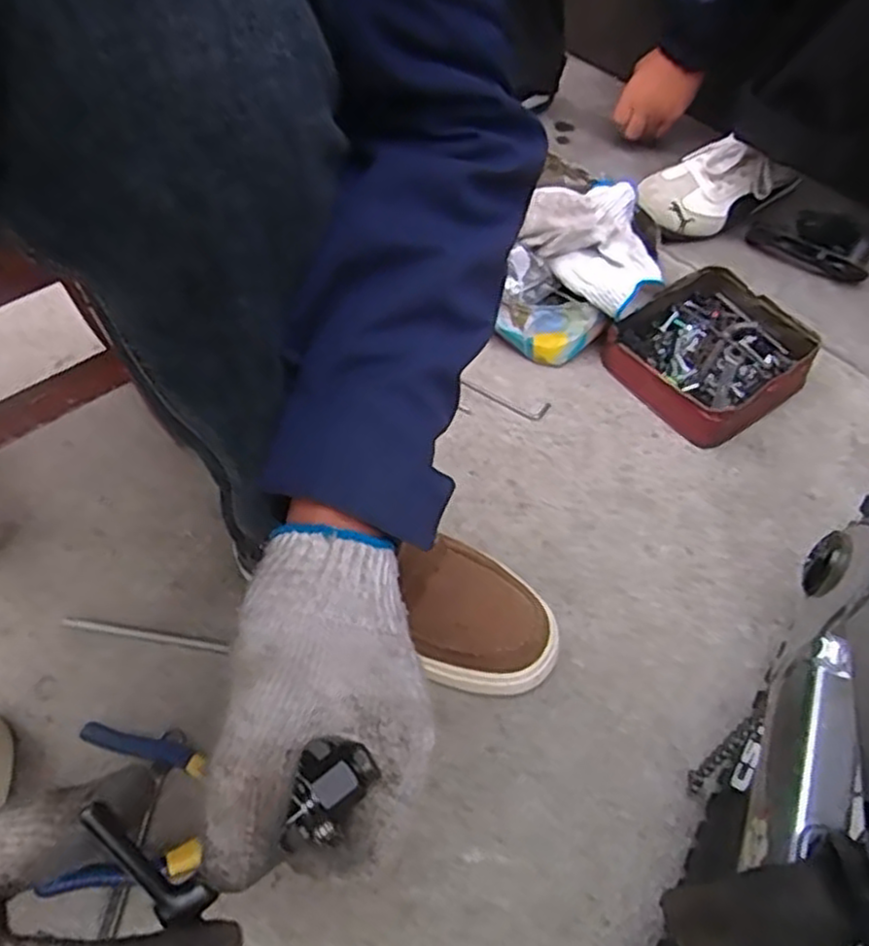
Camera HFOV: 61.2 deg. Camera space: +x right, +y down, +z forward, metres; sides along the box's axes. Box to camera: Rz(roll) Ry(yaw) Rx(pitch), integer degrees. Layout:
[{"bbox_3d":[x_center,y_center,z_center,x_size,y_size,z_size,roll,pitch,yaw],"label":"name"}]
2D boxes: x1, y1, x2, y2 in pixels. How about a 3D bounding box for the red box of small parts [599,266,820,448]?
[{"bbox_3d":[0.279,-0.124,0.749,0.167,0.044,0.172,-32,61,-19],"label":"red box of small parts"}]

